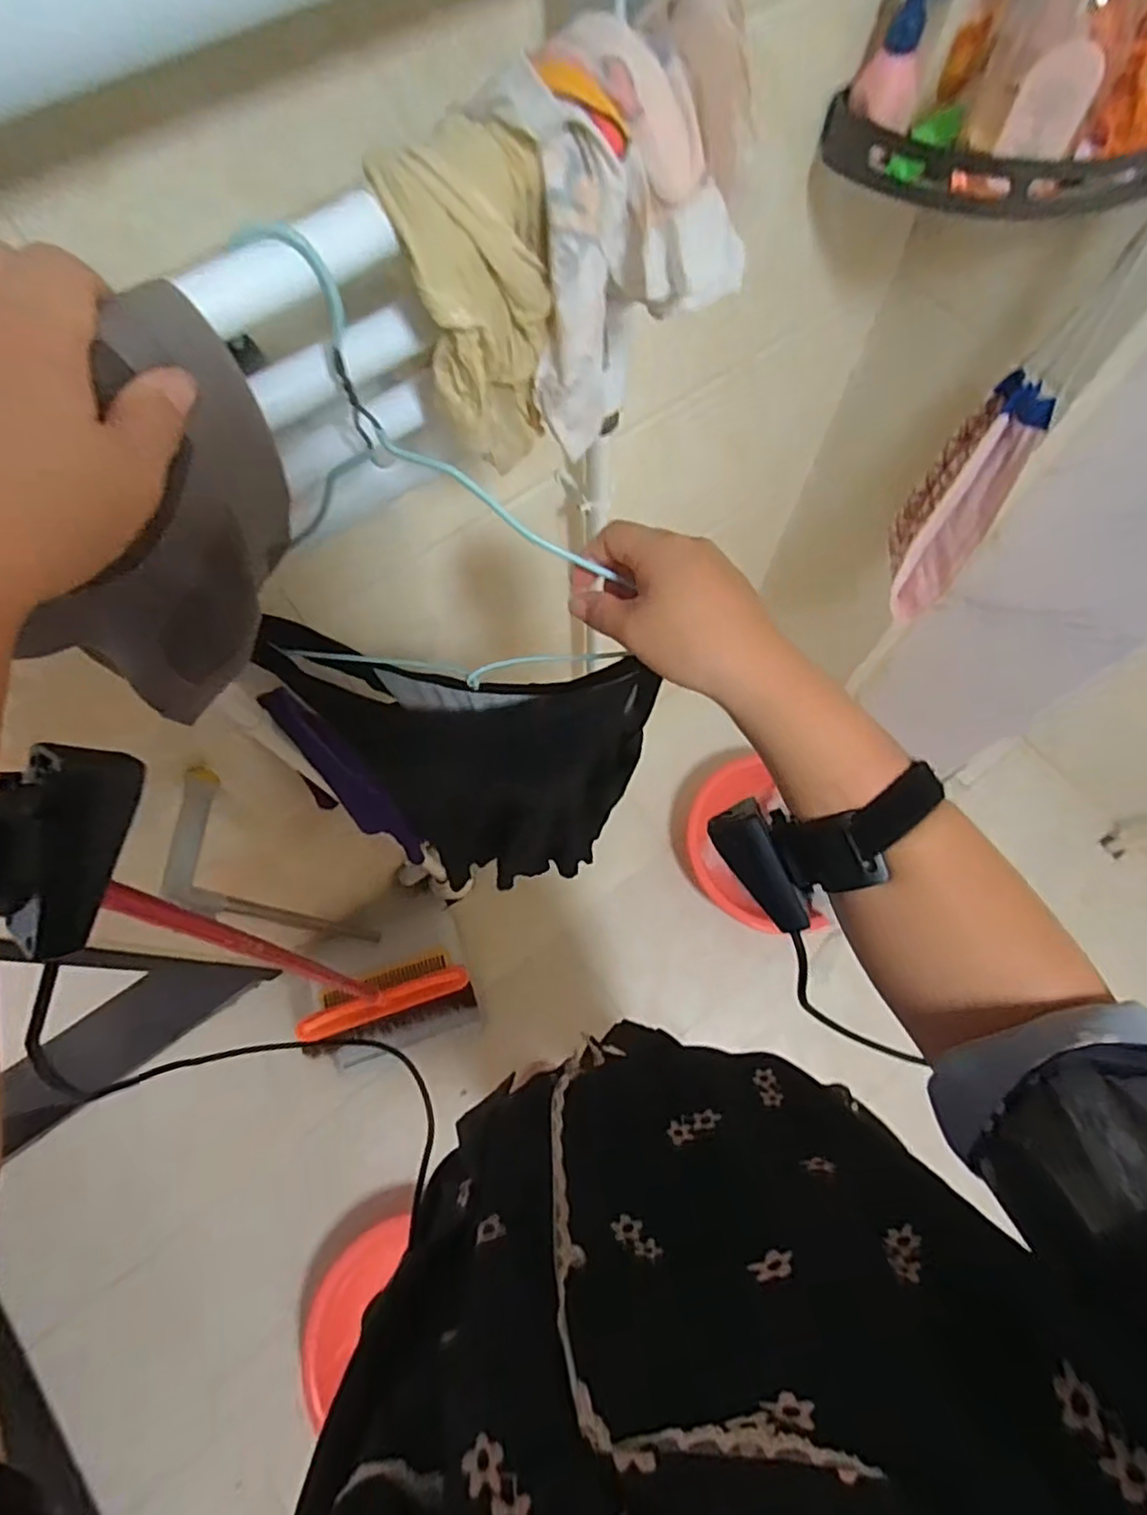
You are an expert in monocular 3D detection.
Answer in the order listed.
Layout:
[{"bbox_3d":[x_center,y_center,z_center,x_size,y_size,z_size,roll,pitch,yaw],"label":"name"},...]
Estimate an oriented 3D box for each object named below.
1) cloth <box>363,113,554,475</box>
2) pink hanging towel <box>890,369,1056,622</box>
[{"bbox_3d":[-0.041,-0.198,0.315,0.066,0.140,0.045,-37,73,-13],"label":"cloth"},{"bbox_3d":[0.484,-0.322,0.846,0.068,0.311,0.115,1,69,0],"label":"pink hanging towel"}]

